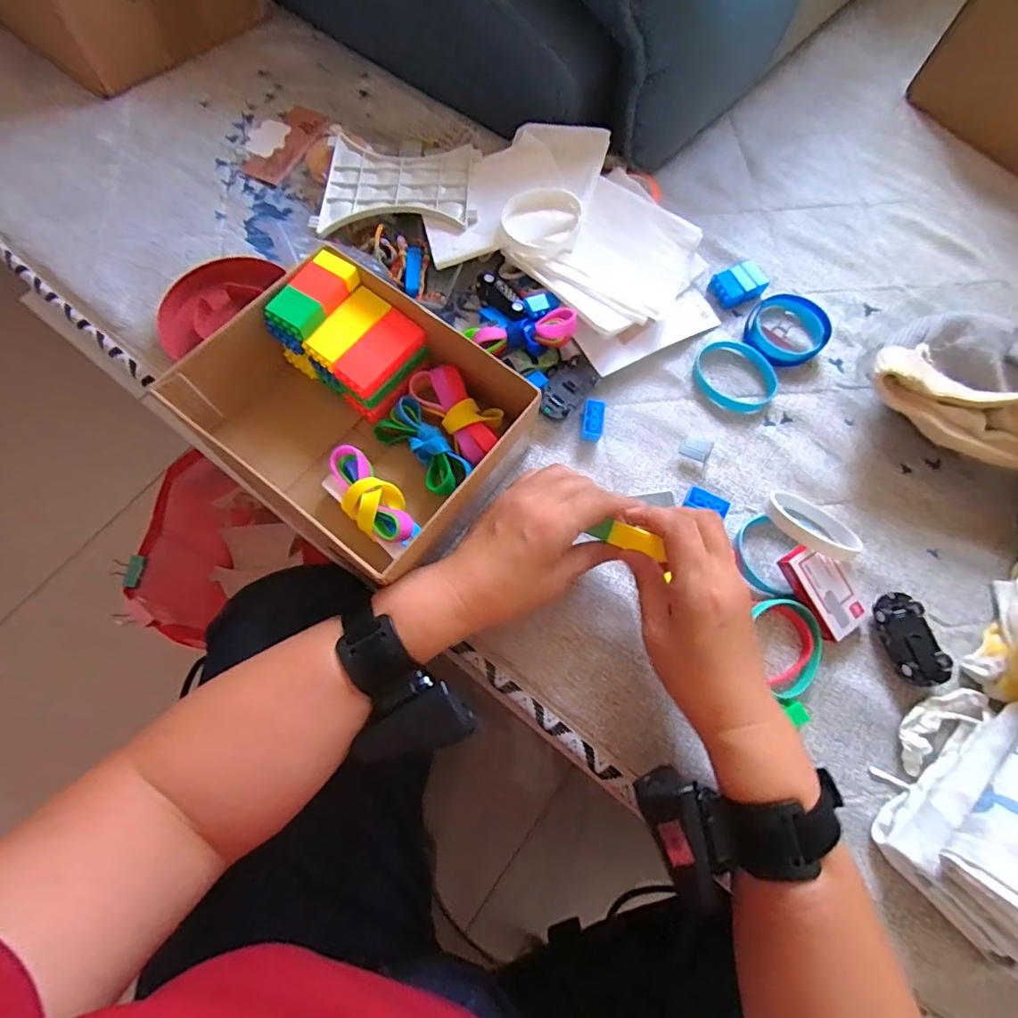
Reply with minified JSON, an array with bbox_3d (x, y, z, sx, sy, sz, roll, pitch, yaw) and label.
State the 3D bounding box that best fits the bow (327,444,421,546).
[{"bbox_3d":[-0.097,-0.007,0.376,0.037,0.024,0.090,-41,76,-14],"label":"bow"}]

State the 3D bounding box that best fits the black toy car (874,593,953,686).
[{"bbox_3d":[0.290,0.095,0.387,0.033,0.021,0.065,-10,71,-4],"label":"black toy car"}]

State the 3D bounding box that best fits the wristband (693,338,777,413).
[{"bbox_3d":[0.197,-0.117,0.463,0.074,0.012,0.062,36,74,11],"label":"wristband"}]

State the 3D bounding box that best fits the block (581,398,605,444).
[{"bbox_3d":[0.070,-0.074,0.441,0.018,0.015,0.034,11,71,3],"label":"block"}]

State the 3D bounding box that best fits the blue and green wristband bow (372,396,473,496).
[{"bbox_3d":[-0.063,-0.046,0.401,0.037,0.023,0.081,-43,76,-14],"label":"blue and green wristband bow"}]

